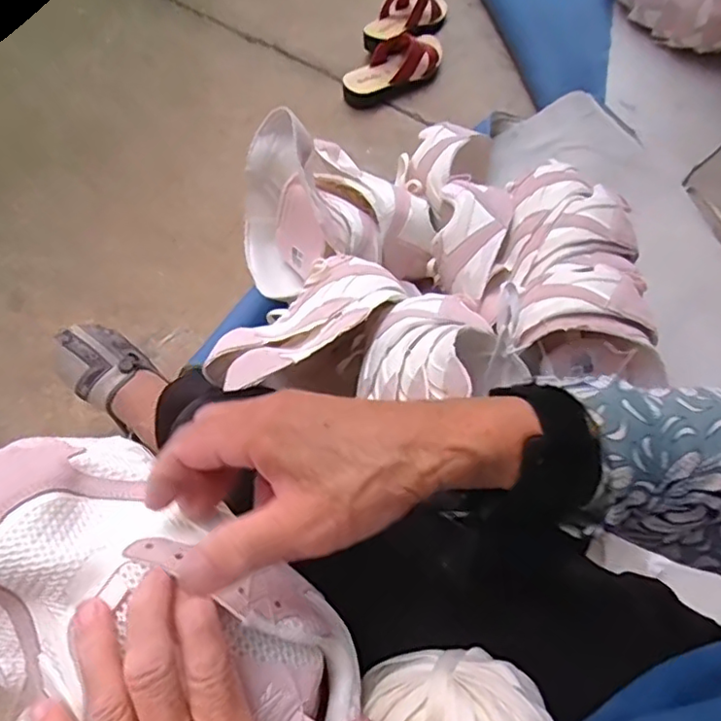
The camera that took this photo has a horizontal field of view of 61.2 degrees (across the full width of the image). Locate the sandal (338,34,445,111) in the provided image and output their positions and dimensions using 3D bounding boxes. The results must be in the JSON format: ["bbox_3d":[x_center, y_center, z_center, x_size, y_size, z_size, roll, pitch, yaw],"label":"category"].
[{"bbox_3d":[0.064,-0.555,1.153,0.236,0.071,0.095,-38,69,-22],"label":"sandal"}]

